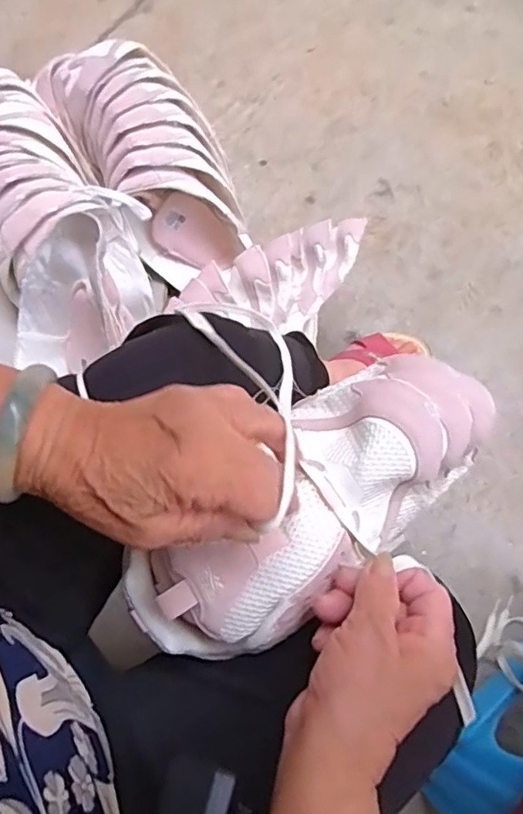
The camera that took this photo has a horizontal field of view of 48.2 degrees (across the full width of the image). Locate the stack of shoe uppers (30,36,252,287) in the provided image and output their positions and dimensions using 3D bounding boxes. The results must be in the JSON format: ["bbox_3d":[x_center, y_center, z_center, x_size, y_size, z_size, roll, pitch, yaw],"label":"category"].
[{"bbox_3d":[-0.154,-0.347,0.809,0.159,0.139,0.357,-32,77,-5],"label":"stack of shoe uppers"}]

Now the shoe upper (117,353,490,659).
[{"bbox_3d":[0.038,0.050,0.375,0.273,0.089,0.104,-36,78,-15],"label":"shoe upper"}]

